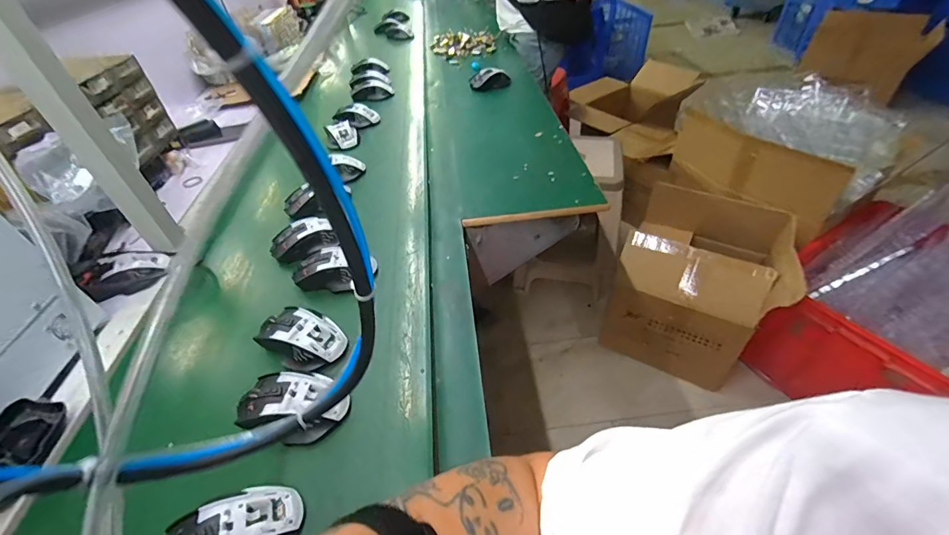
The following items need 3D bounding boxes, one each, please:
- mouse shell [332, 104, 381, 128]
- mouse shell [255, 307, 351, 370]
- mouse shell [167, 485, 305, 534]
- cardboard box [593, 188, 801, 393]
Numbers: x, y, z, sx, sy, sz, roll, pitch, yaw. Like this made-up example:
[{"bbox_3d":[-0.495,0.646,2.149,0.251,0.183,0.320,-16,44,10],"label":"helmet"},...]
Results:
[{"bbox_3d":[-0.287,-0.362,0.984,0.095,0.041,0.070,17,48,23],"label":"mouse shell"},{"bbox_3d":[-0.216,0.085,0.505,0.103,0.034,0.070,19,49,25],"label":"mouse shell"},{"bbox_3d":[-0.212,0.230,0.353,0.113,0.037,0.064,-17,44,-12],"label":"mouse shell"},{"bbox_3d":[0.641,0.062,1.222,0.391,0.427,0.322,17,48,23],"label":"cardboard box"}]

